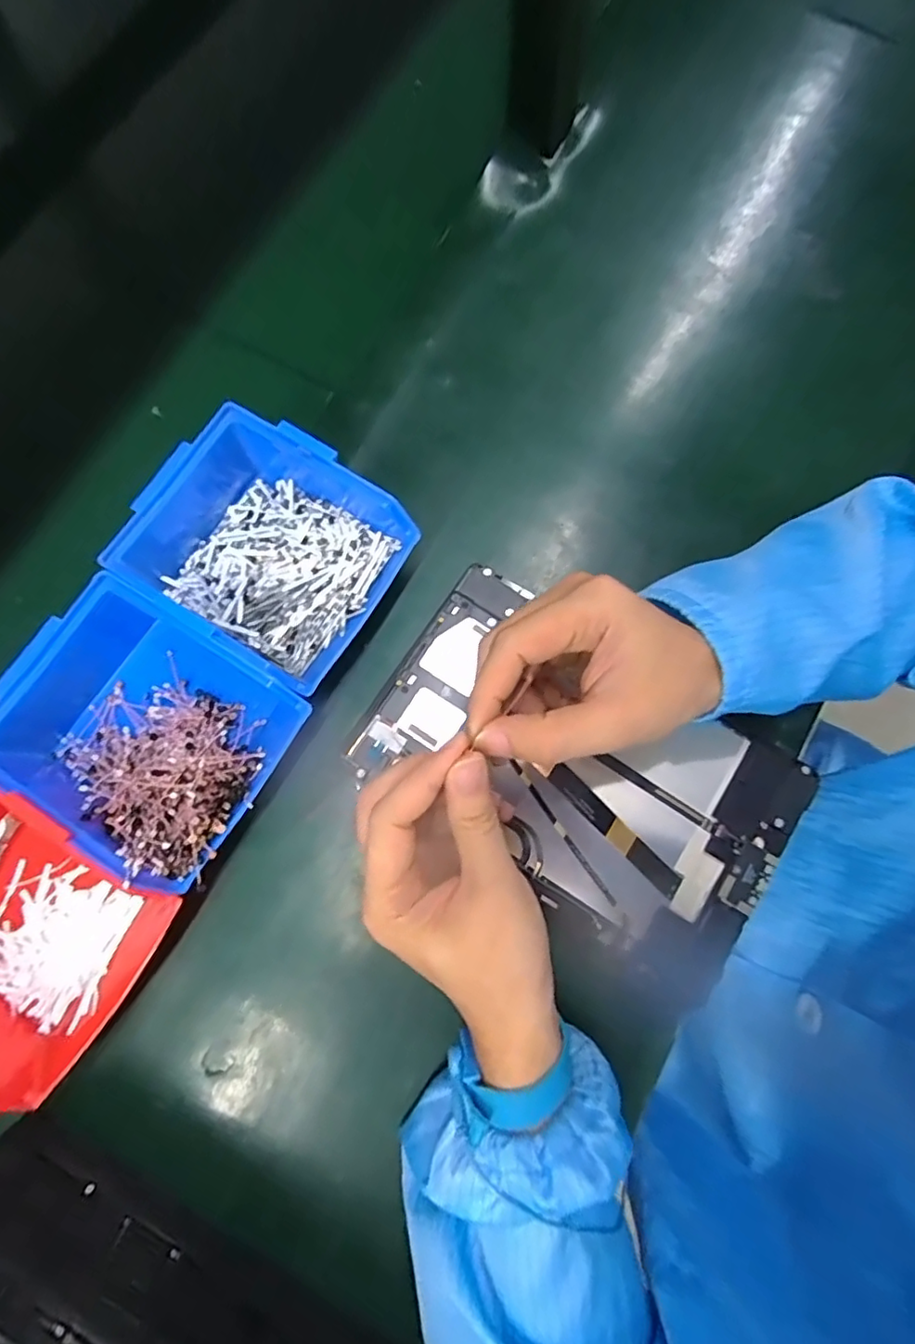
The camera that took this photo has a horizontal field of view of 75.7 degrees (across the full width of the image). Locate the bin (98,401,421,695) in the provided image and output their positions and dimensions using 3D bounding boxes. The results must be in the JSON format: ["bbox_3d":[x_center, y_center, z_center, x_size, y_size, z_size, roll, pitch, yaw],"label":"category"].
[{"bbox_3d":[-0.119,-0.076,0.359,0.150,0.064,0.120,33,78,6],"label":"bin"}]

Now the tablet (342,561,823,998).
[{"bbox_3d":[0.072,0.056,0.347,0.241,0.010,0.143,34,78,6],"label":"tablet"}]

